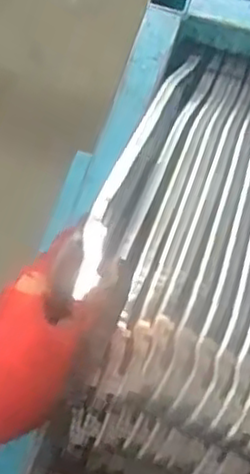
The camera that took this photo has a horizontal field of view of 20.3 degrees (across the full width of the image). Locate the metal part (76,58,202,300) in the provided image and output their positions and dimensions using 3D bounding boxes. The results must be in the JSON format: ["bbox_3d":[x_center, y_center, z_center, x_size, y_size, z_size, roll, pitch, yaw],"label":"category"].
[{"bbox_3d":[0.021,-0.075,0.539,0.010,0.067,0.346,10,39,12],"label":"metal part"}]

